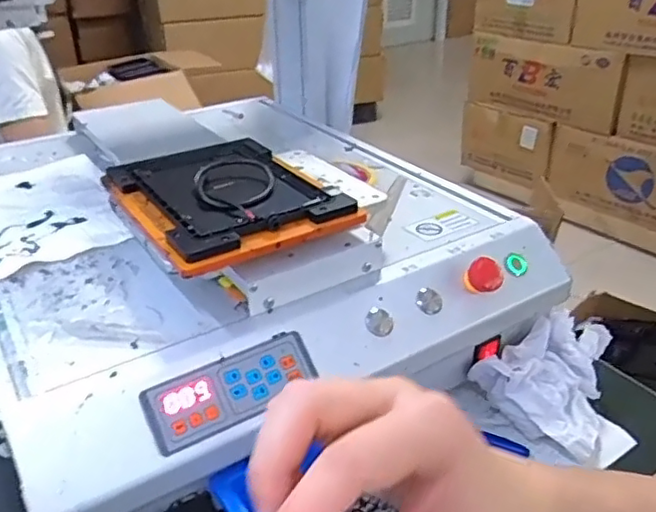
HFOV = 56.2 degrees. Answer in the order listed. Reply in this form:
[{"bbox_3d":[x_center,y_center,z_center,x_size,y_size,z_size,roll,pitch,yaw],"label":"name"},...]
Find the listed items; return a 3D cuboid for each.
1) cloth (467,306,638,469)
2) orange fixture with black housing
[{"bbox_3d":[0.210,0.118,0.539,0.128,0.050,0.126,-25,73,-33],"label":"cloth"},{"bbox_3d":[-0.081,-0.054,0.510,0.158,0.028,0.205,-17,34,-26],"label":"orange fixture with black housing"}]

